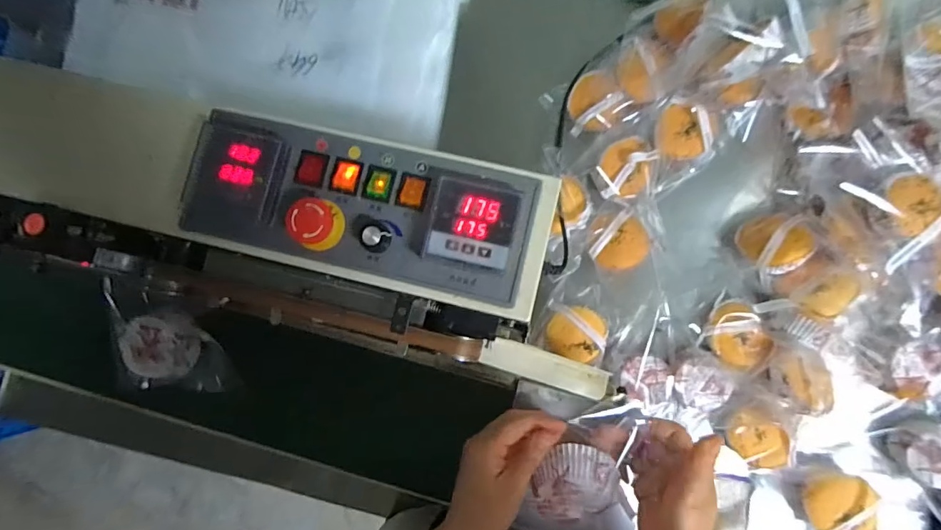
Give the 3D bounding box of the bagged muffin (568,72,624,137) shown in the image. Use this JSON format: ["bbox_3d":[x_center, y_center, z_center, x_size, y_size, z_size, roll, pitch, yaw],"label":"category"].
[{"bbox_3d":[0.170,-0.221,0.618,0.066,0.035,0.073,2,87,5],"label":"bagged muffin"}]

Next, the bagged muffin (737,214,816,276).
[{"bbox_3d":[0.388,-0.026,0.580,0.067,0.062,0.074,-21,85,4],"label":"bagged muffin"}]

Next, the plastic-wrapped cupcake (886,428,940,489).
[{"bbox_3d":[0.570,0.234,0.544,0.070,0.052,0.060,-14,85,4],"label":"plastic-wrapped cupcake"}]

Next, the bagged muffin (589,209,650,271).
[{"bbox_3d":[0.203,-0.034,0.616,0.074,0.032,0.075,-6,100,12],"label":"bagged muffin"}]

